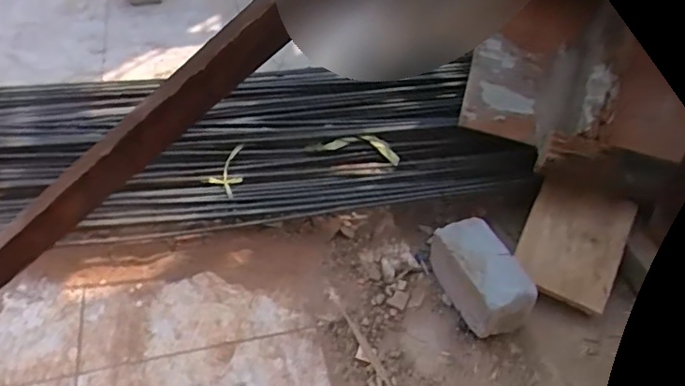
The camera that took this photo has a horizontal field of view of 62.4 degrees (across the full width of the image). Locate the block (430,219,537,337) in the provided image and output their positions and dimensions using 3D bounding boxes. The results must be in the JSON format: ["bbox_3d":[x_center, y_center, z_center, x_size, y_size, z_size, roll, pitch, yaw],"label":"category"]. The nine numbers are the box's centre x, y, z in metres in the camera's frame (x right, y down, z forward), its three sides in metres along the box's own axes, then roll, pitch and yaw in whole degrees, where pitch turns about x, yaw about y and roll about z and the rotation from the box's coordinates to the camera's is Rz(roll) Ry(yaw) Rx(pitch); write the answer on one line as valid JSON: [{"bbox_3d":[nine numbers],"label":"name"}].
[{"bbox_3d":[0.246,0.143,1.011,0.115,0.105,0.197,-15,47,-16],"label":"block"}]

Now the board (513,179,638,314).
[{"bbox_3d":[0.430,0.094,1.058,0.176,0.022,0.227,23,69,11],"label":"board"}]

